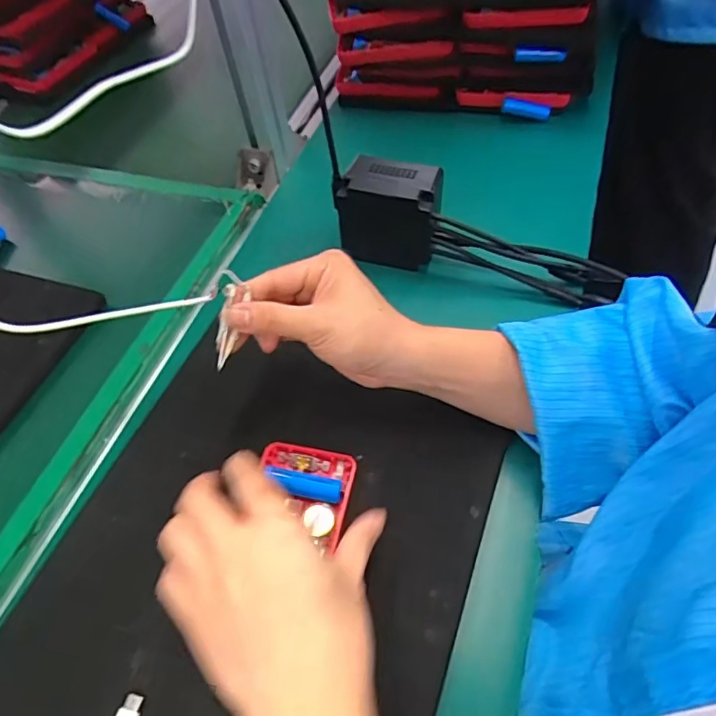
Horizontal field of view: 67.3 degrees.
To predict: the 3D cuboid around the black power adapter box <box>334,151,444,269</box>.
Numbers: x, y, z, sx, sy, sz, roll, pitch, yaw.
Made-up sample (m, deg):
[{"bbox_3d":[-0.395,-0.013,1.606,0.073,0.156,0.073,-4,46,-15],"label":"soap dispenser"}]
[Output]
[{"bbox_3d":[0.027,-0.120,0.448,0.083,0.076,0.041,12,56,14],"label":"black power adapter box"}]

